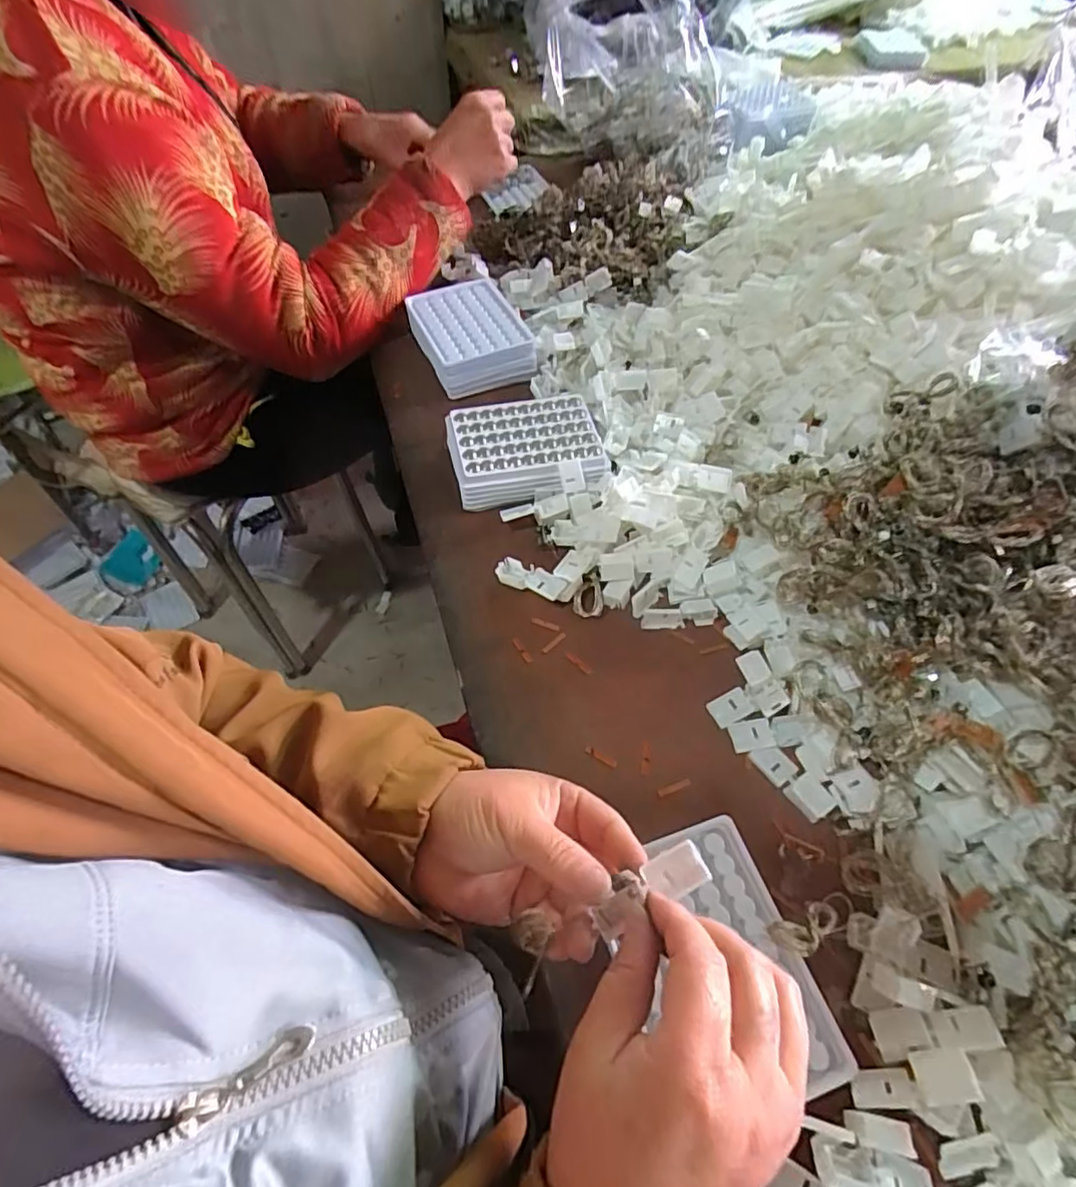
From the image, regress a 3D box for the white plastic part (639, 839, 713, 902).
[{"bbox_3d":[0.061,0.124,0.266,0.027,0.004,0.019,-29,79,2],"label":"white plastic part"}]

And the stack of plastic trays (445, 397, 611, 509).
[{"bbox_3d":[-0.010,-0.125,0.526,0.130,0.029,0.100,-6,56,-5],"label":"stack of plastic trays"}]

